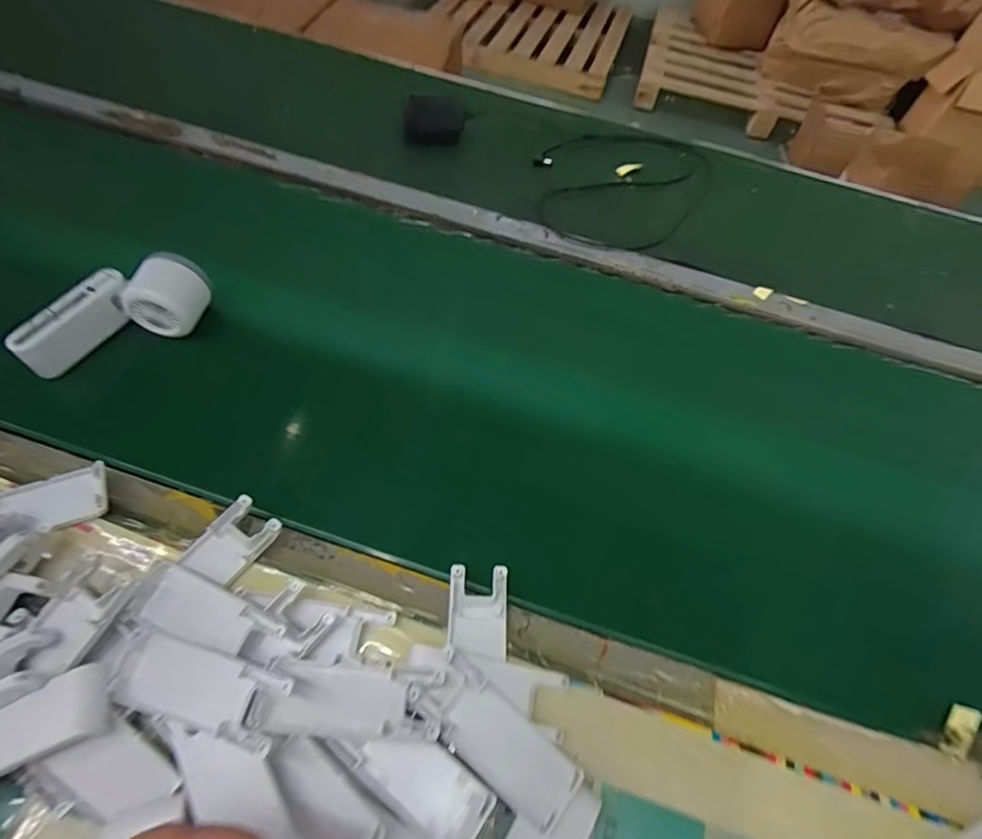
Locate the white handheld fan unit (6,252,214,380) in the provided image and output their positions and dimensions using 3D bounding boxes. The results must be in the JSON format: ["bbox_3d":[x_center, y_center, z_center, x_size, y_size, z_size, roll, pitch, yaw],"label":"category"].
[{"bbox_3d":[-0.336,-0.099,0.479,0.158,0.066,0.060,-27,56,-11],"label":"white handheld fan unit"}]

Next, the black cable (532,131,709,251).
[{"bbox_3d":[0.172,-0.321,0.716,0.207,0.019,0.302,35,61,14],"label":"black cable"}]

